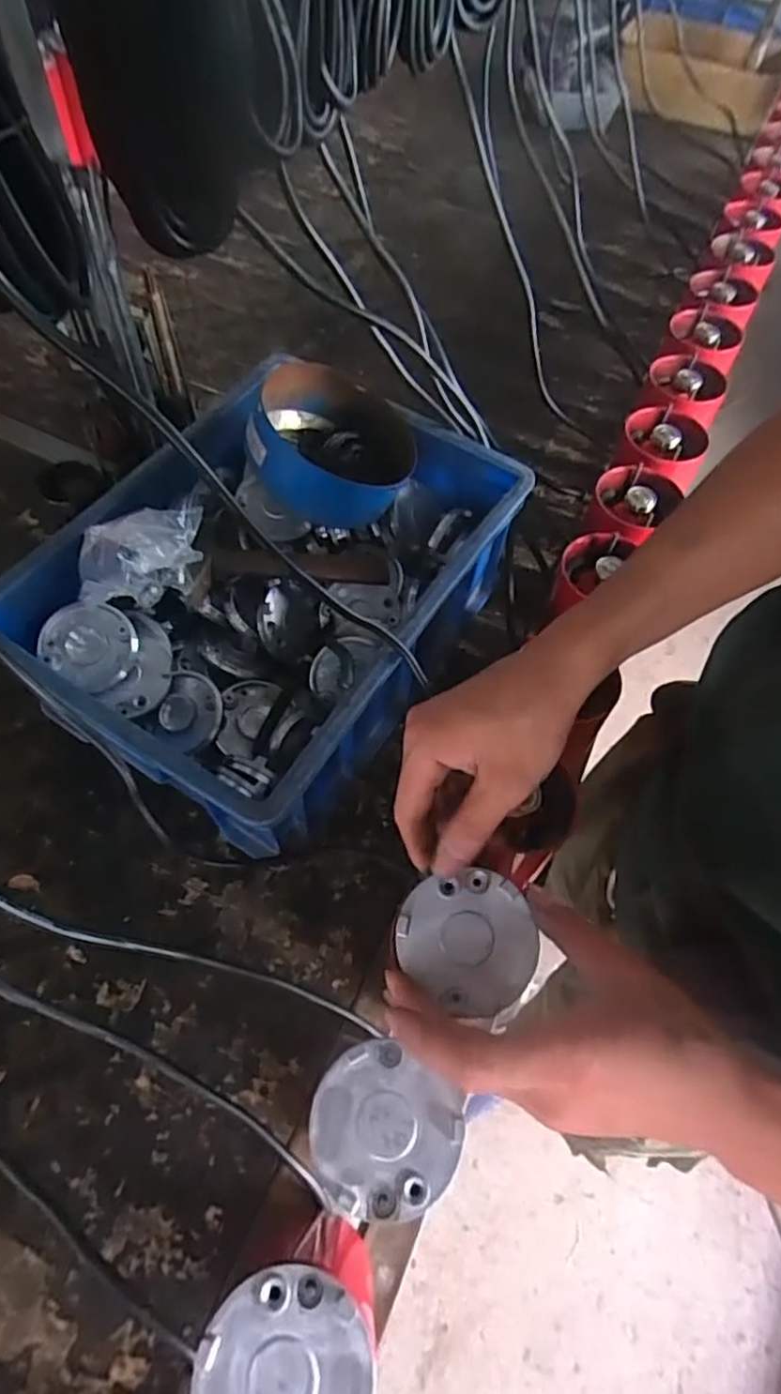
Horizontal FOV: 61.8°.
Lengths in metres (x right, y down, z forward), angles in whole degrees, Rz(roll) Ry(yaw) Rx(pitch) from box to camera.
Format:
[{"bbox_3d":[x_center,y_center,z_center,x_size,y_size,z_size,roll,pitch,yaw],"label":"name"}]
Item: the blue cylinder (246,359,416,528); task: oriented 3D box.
[{"bbox_3d":[-0.054,-0.230,0.597,0.147,0.078,0.150,25,52,-28],"label":"blue cylinder"}]

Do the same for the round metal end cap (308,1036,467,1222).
[{"bbox_3d":[-0.004,0.213,0.321,0.072,0.005,0.068,2,61,-4],"label":"round metal end cap"}]

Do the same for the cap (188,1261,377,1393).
[{"bbox_3d":[-0.045,0.288,0.274,0.073,0.010,0.071,2,61,-4],"label":"cap"}]

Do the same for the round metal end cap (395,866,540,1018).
[{"bbox_3d":[0.043,0.130,0.356,0.074,0.020,0.067,35,79,10],"label":"round metal end cap"}]

